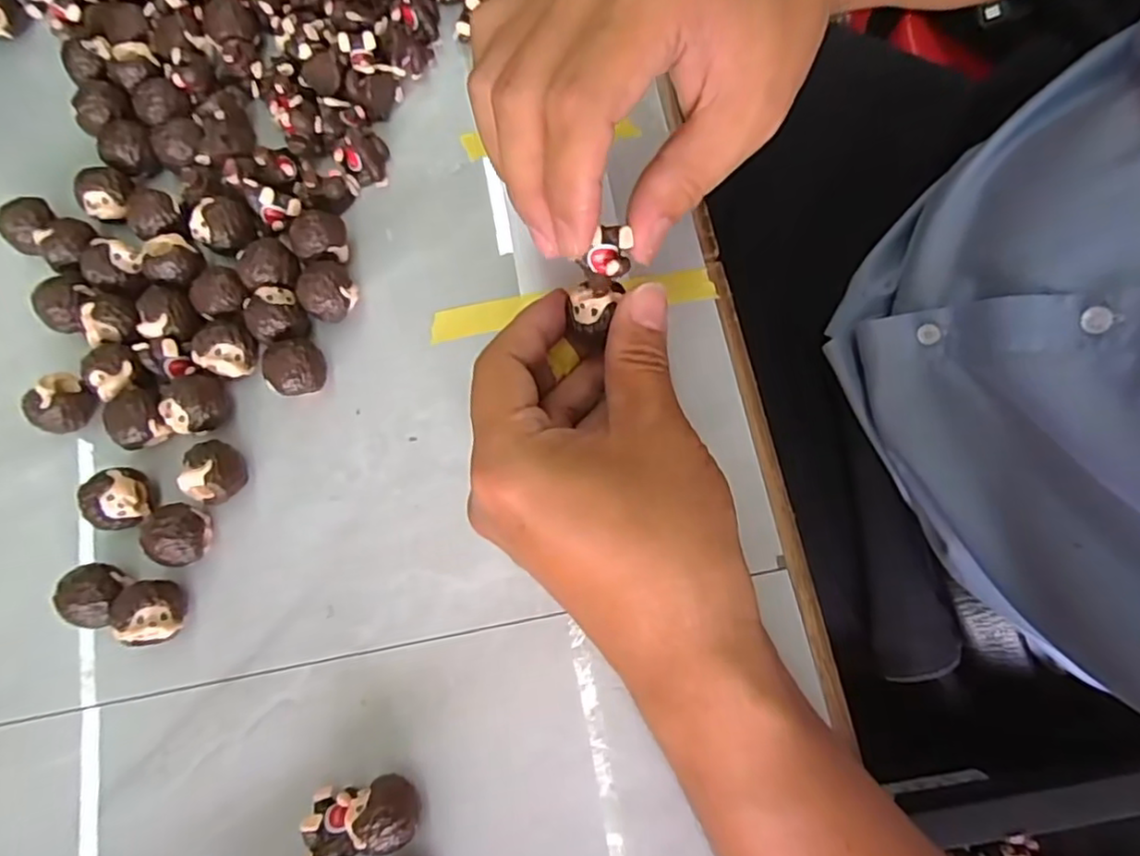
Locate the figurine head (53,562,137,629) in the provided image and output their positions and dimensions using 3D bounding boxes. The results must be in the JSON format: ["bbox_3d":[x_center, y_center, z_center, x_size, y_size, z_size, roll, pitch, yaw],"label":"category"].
[{"bbox_3d":[-0.191,0.068,0.268,0.024,0.025,0.024,-5,76,2],"label":"figurine head"}]

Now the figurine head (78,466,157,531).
[{"bbox_3d":[-0.188,0.030,0.276,0.019,0.024,0.024,-11,76,0],"label":"figurine head"}]

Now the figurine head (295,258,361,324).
[{"bbox_3d":[-0.107,-0.059,0.292,0.024,0.024,0.024,-1,76,3],"label":"figurine head"}]

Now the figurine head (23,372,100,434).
[{"bbox_3d":[-0.220,-0.009,0.287,0.020,0.024,0.024,35,80,10],"label":"figurine head"}]

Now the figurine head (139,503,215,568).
[{"bbox_3d":[-0.161,0.044,0.270,0.022,0.023,0.024,-1,76,3],"label":"figurine head"}]

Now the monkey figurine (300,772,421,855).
[{"bbox_3d":[-0.076,0.141,0.239,0.040,0.025,0.022,-14,76,-1],"label":"monkey figurine"}]

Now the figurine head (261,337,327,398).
[{"bbox_3d":[-0.117,-0.024,0.284,0.025,0.024,0.022,-44,78,-8],"label":"figurine head"}]

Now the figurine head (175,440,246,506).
[{"bbox_3d":[-0.147,0.019,0.276,0.022,0.023,0.025,4,76,4],"label":"figurine head"}]

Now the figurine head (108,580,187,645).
[{"bbox_3d":[-0.168,0.074,0.264,0.022,0.023,0.024,-17,76,-1],"label":"figurine head"}]

